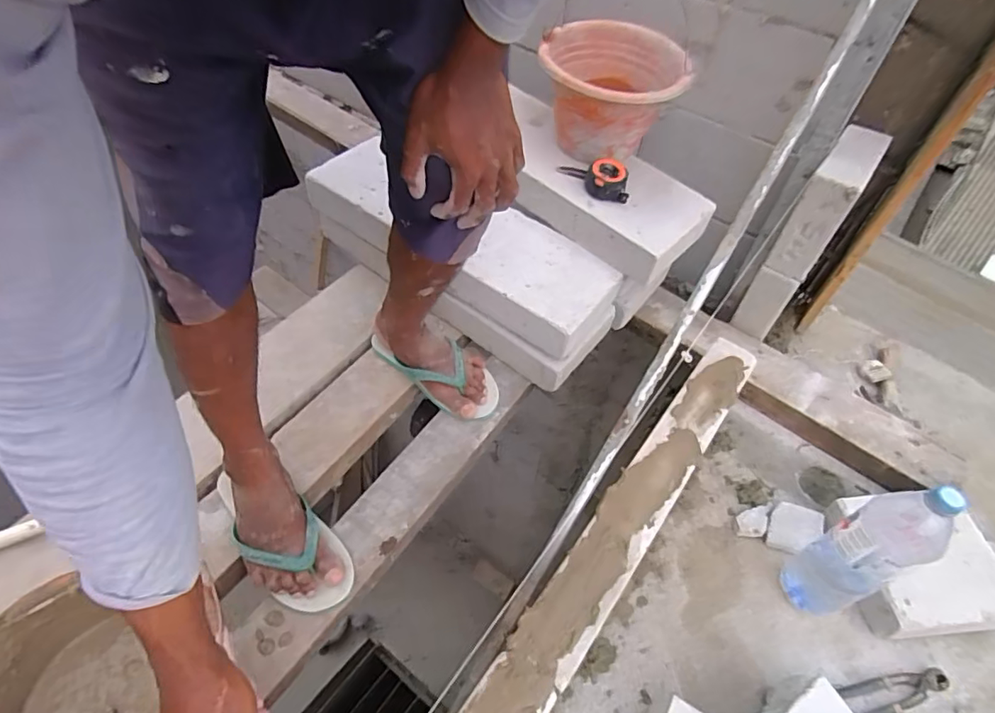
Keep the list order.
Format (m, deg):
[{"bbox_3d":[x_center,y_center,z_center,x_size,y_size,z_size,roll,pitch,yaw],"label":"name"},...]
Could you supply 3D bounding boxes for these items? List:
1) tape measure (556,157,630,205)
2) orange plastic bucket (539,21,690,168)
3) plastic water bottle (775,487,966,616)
[{"bbox_3d":[0.166,-0.312,0.930,0.127,0.040,0.074,13,51,6],"label":"tape measure"},{"bbox_3d":[0.200,-0.470,0.963,0.240,0.144,0.238,2,51,-3],"label":"orange plastic bucket"},{"bbox_3d":[0.486,0.260,0.715,0.078,0.315,0.087,-15,54,-16],"label":"plastic water bottle"}]

